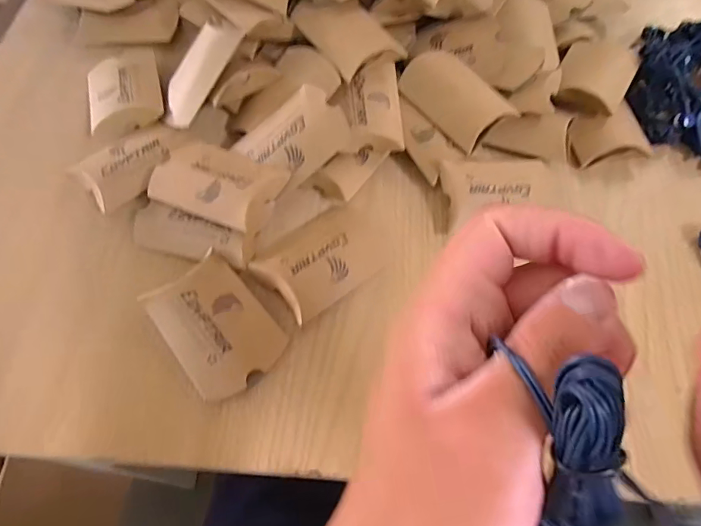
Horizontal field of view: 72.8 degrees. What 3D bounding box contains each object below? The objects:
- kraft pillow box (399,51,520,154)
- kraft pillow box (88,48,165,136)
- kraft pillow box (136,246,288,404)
[{"bbox_3d":[0.079,-0.130,0.369,0.055,0.015,0.085,-36,69,-20],"label":"kraft pillow box"},{"bbox_3d":[-0.182,-0.142,0.383,0.056,0.015,0.082,-13,63,-10],"label":"kraft pillow box"},{"bbox_3d":[-0.082,0.039,0.295,0.059,0.019,0.081,-34,68,-19],"label":"kraft pillow box"}]

